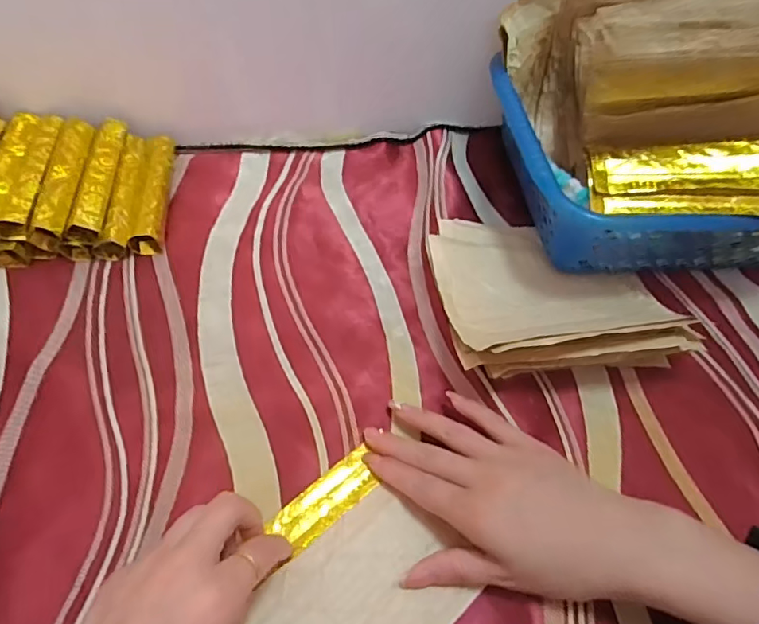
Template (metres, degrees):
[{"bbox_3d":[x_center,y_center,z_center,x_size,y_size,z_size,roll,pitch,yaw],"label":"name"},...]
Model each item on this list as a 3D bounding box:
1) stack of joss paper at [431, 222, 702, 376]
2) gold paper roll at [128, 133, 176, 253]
[{"bbox_3d":[0.129,-0.023,0.398,0.170,0.060,0.159,-5,54,-6],"label":"stack of joss paper"},{"bbox_3d":[-0.199,-0.110,0.472,0.024,0.026,0.135,-3,54,-5],"label":"gold paper roll"}]

